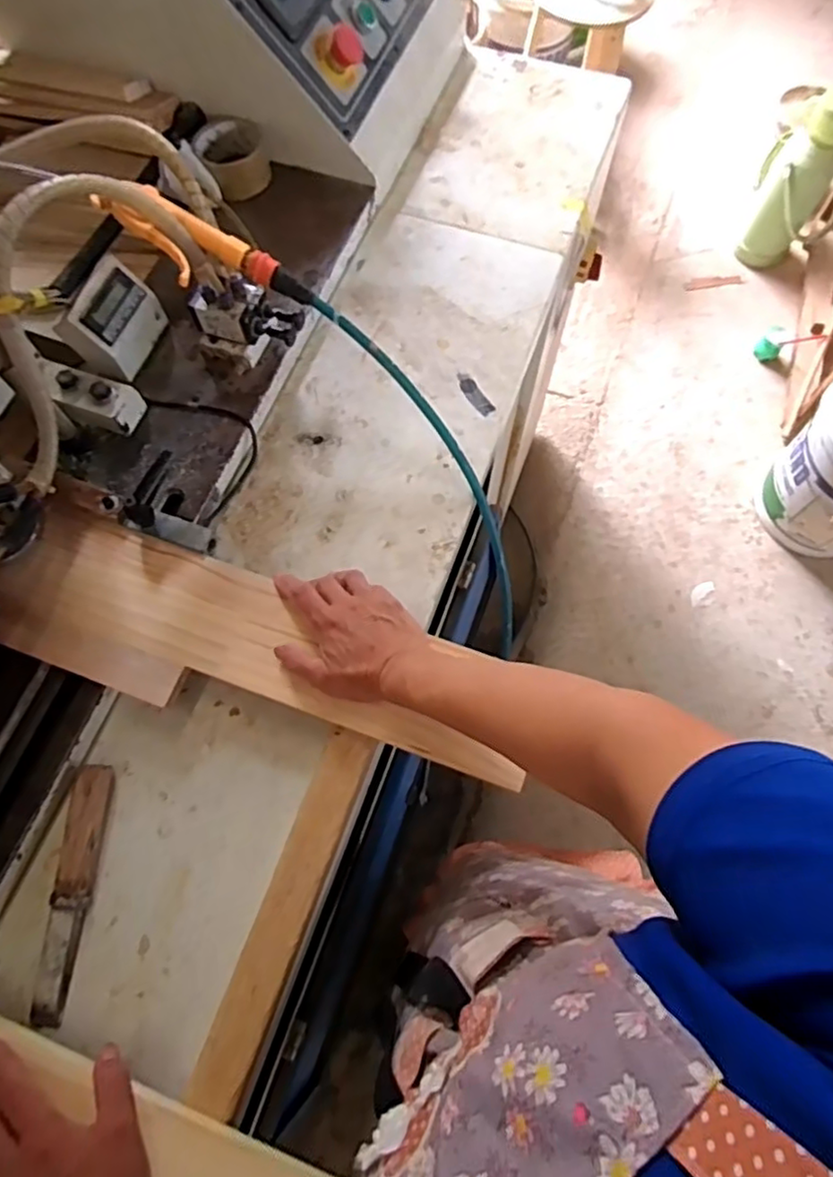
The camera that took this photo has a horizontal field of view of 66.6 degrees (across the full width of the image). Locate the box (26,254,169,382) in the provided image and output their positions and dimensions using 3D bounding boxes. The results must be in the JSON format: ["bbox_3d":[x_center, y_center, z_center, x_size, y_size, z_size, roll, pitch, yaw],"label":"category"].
[{"bbox_3d":[-0.324,-0.276,0.655,0.089,0.075,0.104,16,71,6],"label":"box"}]

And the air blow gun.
[{"bbox_3d":[-0.187,-0.294,0.570,0.193,0.046,0.087,16,70,-22],"label":"air blow gun"}]

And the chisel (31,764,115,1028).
[{"bbox_3d":[-0.283,0.245,0.518,0.036,0.018,0.191,1,70,0],"label":"chisel"}]

